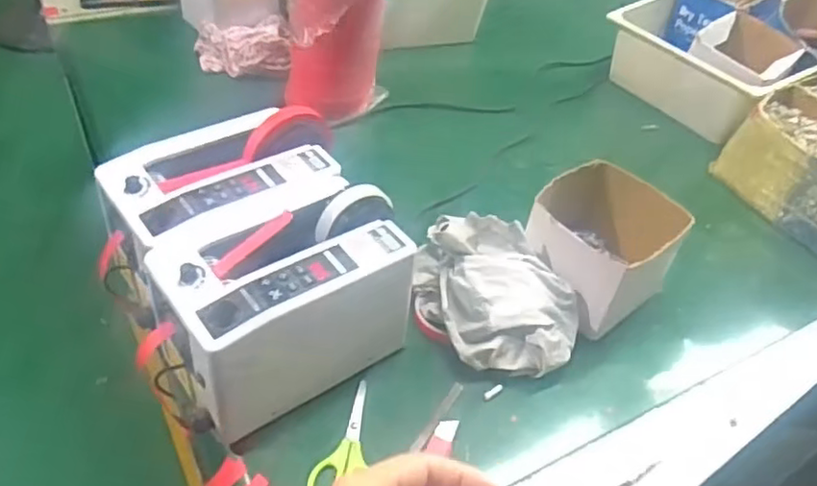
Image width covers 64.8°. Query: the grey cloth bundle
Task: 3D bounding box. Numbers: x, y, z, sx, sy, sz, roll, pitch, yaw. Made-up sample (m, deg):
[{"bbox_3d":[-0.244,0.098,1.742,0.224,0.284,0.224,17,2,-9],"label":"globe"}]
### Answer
[{"bbox_3d":[0.086,0.054,0.687,0.198,0.095,0.148,19,47,10],"label":"grey cloth bundle"}]

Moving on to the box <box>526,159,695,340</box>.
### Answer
[{"bbox_3d":[0.210,0.003,0.728,0.143,0.115,0.145,-32,58,-32],"label":"box"}]

